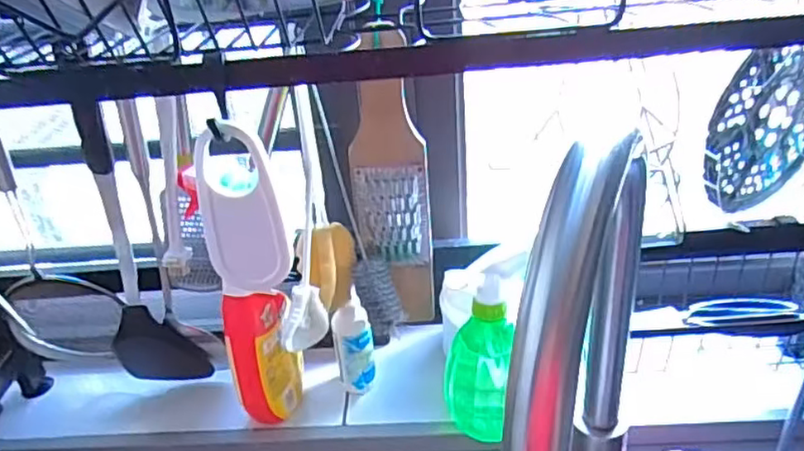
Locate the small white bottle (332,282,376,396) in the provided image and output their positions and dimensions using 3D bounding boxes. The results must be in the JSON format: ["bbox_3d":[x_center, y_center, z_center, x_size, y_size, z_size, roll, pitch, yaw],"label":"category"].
[{"bbox_3d":[-0.050,0.124,0.665,0.039,0.116,0.031,-9,32,-5],"label":"small white bottle"}]

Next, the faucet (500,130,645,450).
[{"bbox_3d":[0.104,0.119,0.377,0.038,0.338,0.240,12,36,26],"label":"faucet"}]

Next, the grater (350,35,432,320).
[{"bbox_3d":[-0.011,-0.037,0.584,0.067,0.270,0.012,-4,22,0],"label":"grater"}]

